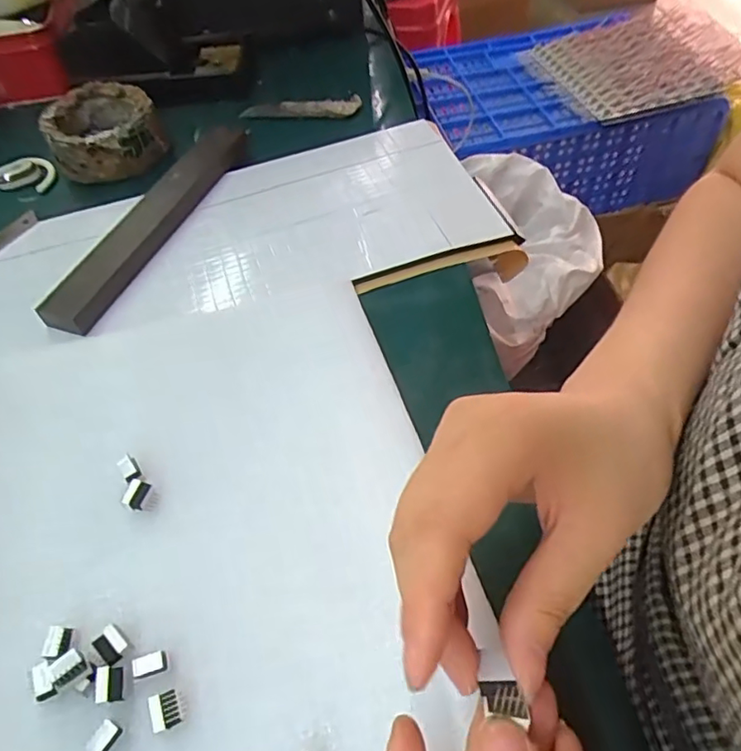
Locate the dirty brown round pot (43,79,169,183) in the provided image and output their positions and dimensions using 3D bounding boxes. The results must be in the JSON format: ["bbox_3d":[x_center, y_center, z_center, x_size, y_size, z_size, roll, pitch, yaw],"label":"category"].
[{"bbox_3d":[-0.212,-0.198,0.460,0.082,0.039,0.082,-24,55,-14],"label":"dirty brown round pot"}]

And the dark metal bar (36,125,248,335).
[{"bbox_3d":[-0.147,-0.121,0.411,0.033,0.015,0.231,14,55,14],"label":"dark metal bar"}]

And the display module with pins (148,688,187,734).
[{"bbox_3d":[-0.076,0.125,0.216,0.011,0.009,0.013,-16,53,-8],"label":"display module with pins"}]

